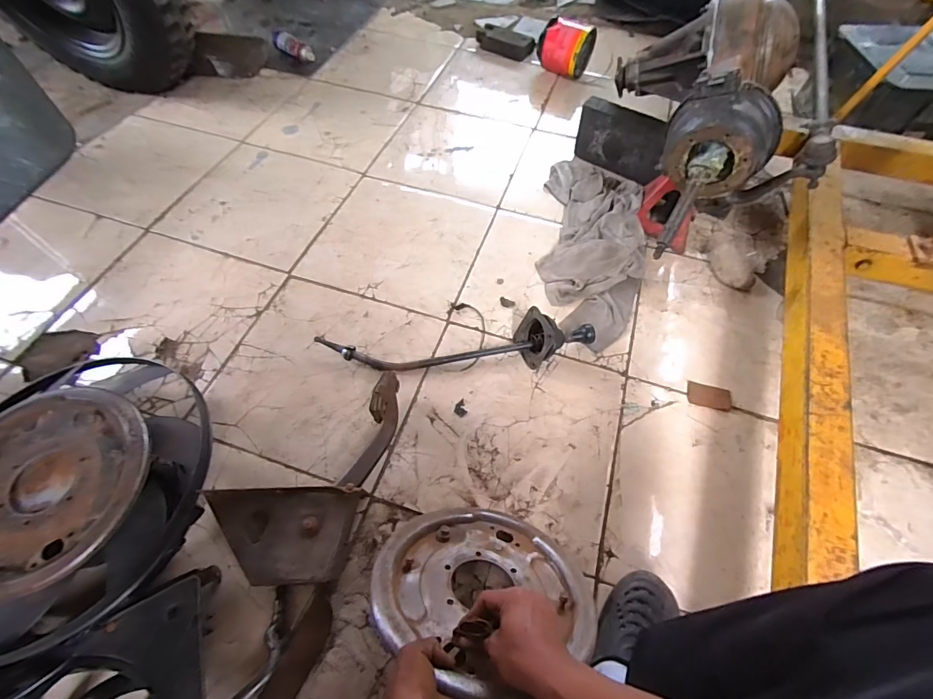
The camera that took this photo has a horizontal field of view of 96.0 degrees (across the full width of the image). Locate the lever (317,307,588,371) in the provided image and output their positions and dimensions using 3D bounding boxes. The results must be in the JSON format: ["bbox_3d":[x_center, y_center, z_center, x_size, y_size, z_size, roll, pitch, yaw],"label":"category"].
[{"bbox_3d":[-0.014,-0.016,0.880,0.590,0.092,0.111,-4,62,-5],"label":"lever"}]

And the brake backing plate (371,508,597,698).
[{"bbox_3d":[0.023,0.319,0.574,0.287,0.292,0.022,12,105,12],"label":"brake backing plate"}]

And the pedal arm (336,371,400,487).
[{"bbox_3d":[-0.159,0.141,0.743,0.051,0.062,0.211,15,60,8],"label":"pedal arm"}]

